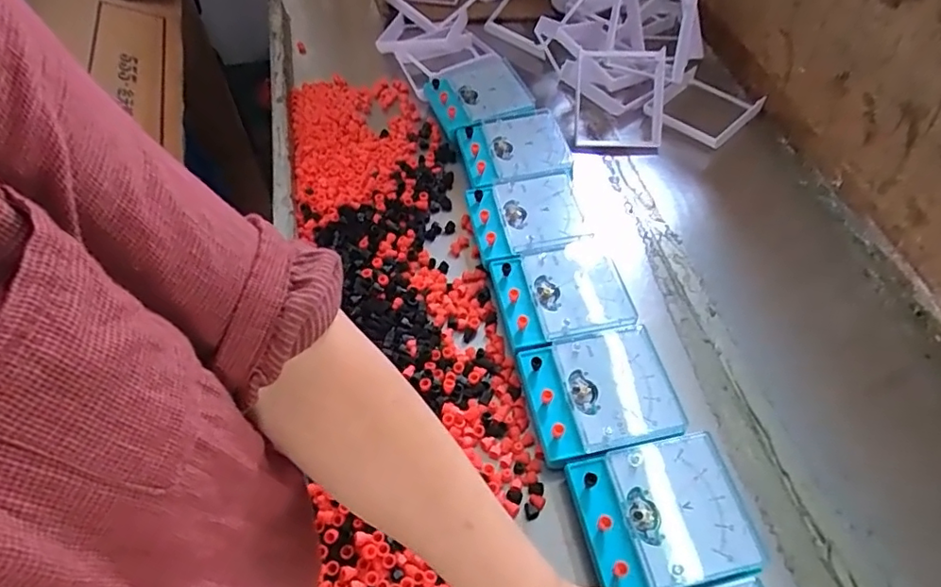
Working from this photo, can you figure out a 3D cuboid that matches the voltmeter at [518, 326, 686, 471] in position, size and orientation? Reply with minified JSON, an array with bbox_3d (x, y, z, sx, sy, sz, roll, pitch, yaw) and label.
[{"bbox_3d":[0.107,0.088,0.471,0.113,0.035,0.103,-11,55,-4],"label":"voltmeter"}]

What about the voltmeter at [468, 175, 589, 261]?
[{"bbox_3d":[0.059,-0.073,0.590,0.108,0.041,0.105,-11,55,-4],"label":"voltmeter"}]

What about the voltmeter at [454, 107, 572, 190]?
[{"bbox_3d":[0.050,-0.161,0.656,0.121,0.044,0.112,-6,55,-1],"label":"voltmeter"}]

